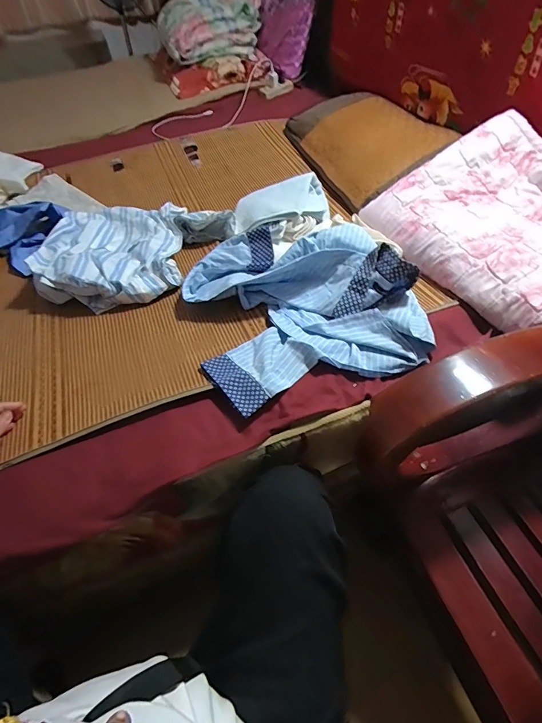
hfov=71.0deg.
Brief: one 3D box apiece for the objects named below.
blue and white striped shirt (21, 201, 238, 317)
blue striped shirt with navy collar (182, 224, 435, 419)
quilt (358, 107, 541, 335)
[{"bbox_3d":[-0.315,-0.249,0.812,0.328,0.070,0.358,19,55,18],"label":"blue and white striped shirt"},{"bbox_3d":[0.042,-0.120,0.662,0.363,0.099,0.379,-14,51,-8],"label":"blue striped shirt with navy collar"},{"bbox_3d":[0.432,-0.282,0.686,0.350,0.102,0.437,-31,56,-1],"label":"quilt"}]

